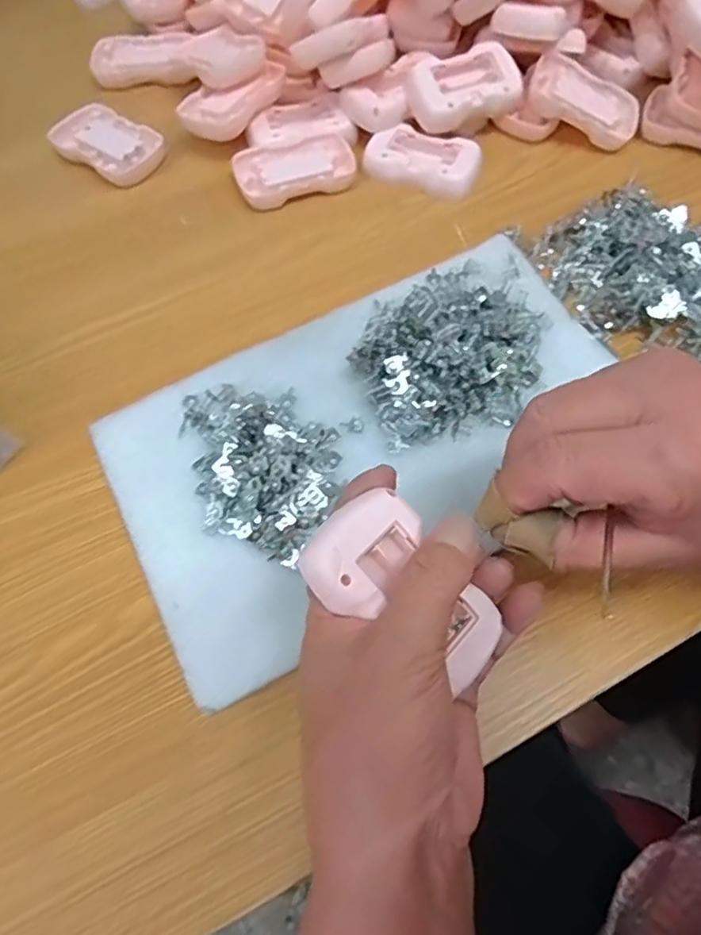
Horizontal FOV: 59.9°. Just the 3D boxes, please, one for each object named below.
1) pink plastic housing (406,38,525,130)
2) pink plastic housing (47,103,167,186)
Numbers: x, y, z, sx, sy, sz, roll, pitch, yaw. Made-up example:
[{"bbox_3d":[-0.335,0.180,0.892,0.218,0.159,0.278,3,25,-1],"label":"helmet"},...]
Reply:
[{"bbox_3d":[0.088,-0.290,0.466,0.084,0.020,0.051,-22,83,-13],"label":"pink plastic housing"},{"bbox_3d":[-0.194,-0.258,0.487,0.093,0.015,0.055,31,68,16],"label":"pink plastic housing"}]

